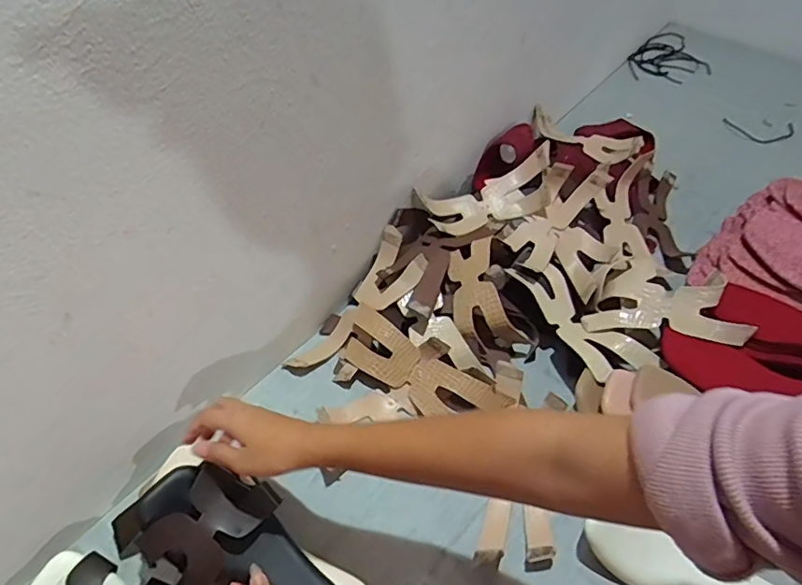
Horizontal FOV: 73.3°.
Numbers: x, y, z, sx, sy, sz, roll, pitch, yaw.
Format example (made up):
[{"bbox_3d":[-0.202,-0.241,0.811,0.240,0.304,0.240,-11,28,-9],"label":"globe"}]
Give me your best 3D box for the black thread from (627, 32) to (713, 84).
[{"bbox_3d":[0.571,-0.508,1.172,0.197,0.021,0.146,-22,63,-14],"label":"black thread"}]

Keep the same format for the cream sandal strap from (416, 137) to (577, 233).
[{"bbox_3d":[0.133,-0.136,0.759,0.206,0.068,0.064,-21,53,-1],"label":"cream sandal strap"}]

